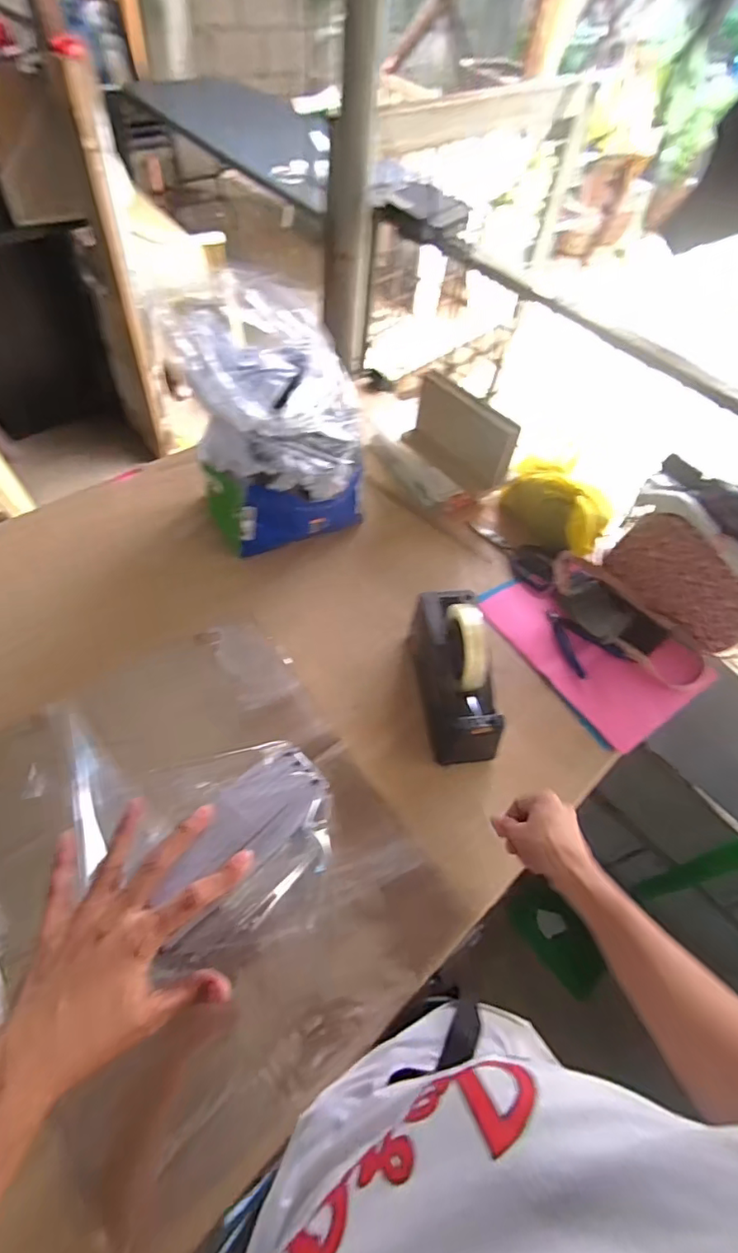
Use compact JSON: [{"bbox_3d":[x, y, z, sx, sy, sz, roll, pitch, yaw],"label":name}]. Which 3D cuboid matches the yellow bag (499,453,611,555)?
[{"bbox_3d":[0.295,-0.191,0.876,0.174,0.144,0.087,32,57,14],"label":"yellow bag"}]

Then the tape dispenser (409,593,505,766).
[{"bbox_3d":[0.105,0.052,0.660,0.079,0.129,0.202,-2,55,-9],"label":"tape dispenser"}]

